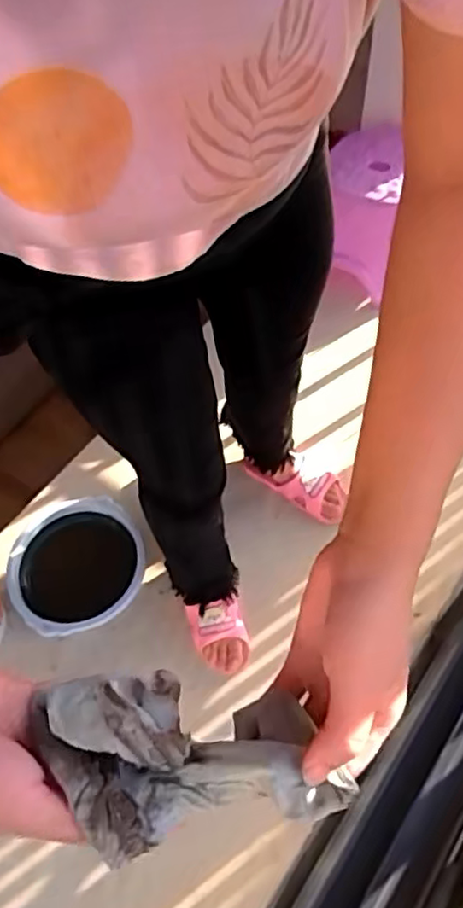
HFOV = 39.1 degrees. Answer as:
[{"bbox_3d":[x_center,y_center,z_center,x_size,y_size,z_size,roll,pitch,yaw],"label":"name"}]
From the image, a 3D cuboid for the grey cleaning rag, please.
[{"bbox_3d":[-0.024,0.150,0.314,0.147,0.042,0.076,5,59,-1],"label":"grey cleaning rag"}]

